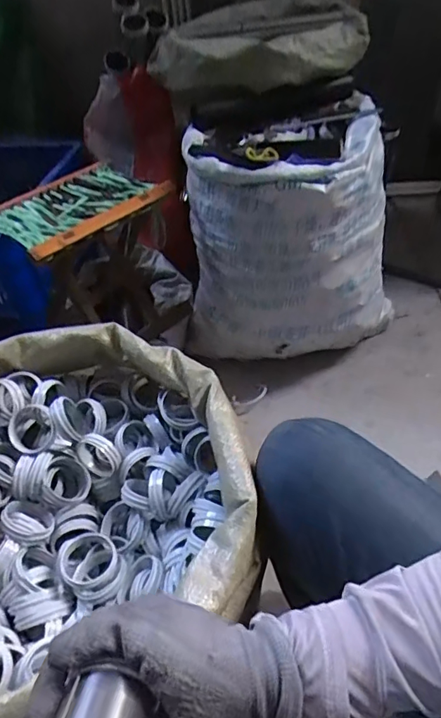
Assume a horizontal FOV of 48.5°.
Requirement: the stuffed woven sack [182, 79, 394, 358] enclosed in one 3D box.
[{"bbox_3d":[0.153,-0.306,1.166,0.482,0.483,0.417,-6,45,0],"label":"stuffed woven sack"}]

